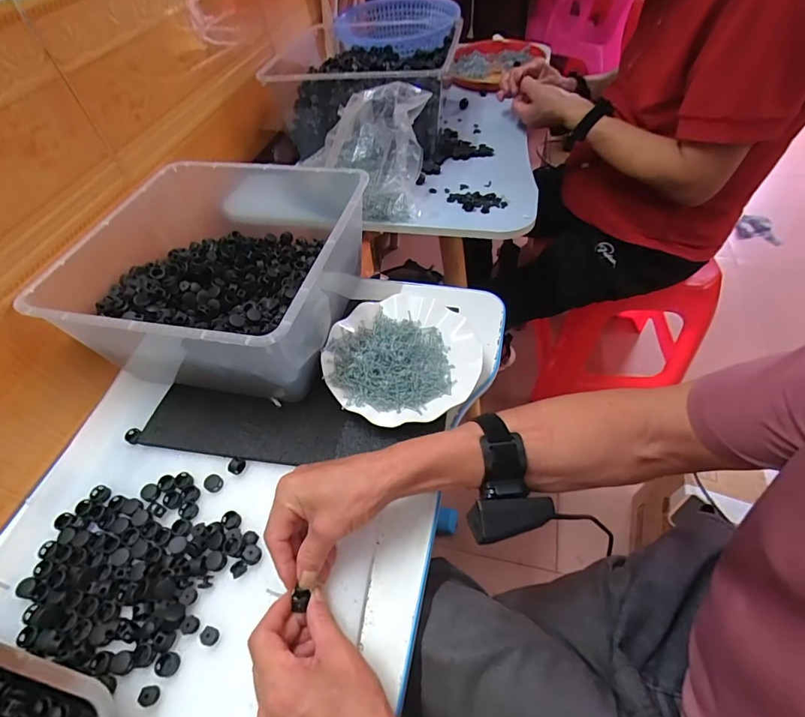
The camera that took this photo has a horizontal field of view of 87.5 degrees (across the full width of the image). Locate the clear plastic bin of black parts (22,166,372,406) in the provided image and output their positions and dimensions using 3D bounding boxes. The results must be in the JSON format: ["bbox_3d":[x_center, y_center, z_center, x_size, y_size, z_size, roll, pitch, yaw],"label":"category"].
[{"bbox_3d":[-0.224,-0.117,0.542,0.333,0.149,0.333,-3,52,4],"label":"clear plastic bin of black parts"}]

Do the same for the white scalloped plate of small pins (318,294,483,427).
[{"bbox_3d":[0.002,-0.004,0.503,0.183,0.031,0.176,-3,52,4],"label":"white scalloped plate of small pins"}]

